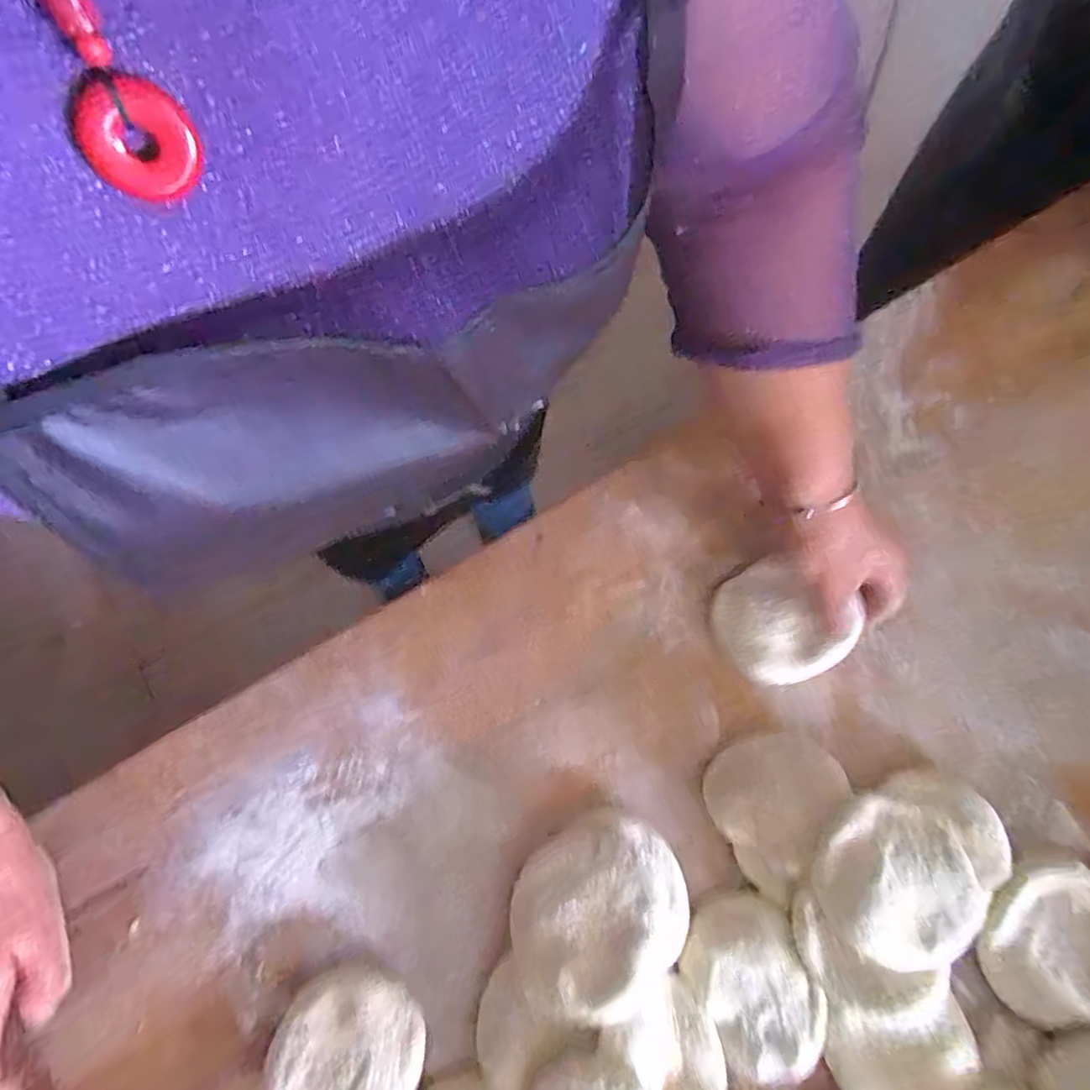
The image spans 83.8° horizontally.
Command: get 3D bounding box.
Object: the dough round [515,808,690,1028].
[{"bbox_3d":[0.036,0.246,0.408,0.124,0.048,0.106,-38,78,-12],"label":"dough round"}]

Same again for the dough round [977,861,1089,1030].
[{"bbox_3d":[0.340,0.264,0.407,0.078,0.019,0.103,35,75,11],"label":"dough round"}]

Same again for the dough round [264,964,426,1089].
[{"bbox_3d":[-0.127,0.331,0.392,0.093,0.017,0.096,0,71,0],"label":"dough round"}]

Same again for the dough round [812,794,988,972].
[{"bbox_3d":[0.225,0.218,0.397,0.095,0.043,0.094,1,73,-2],"label":"dough round"}]

